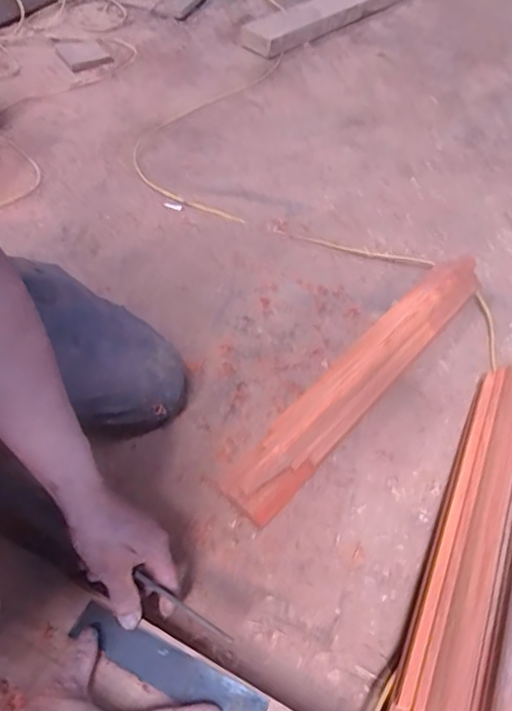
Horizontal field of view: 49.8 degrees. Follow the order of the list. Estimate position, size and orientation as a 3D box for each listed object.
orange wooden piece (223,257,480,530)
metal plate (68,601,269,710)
[{"bbox_3d":[0.154,0.015,0.752,0.084,0.081,0.515,38,59,21],"label":"orange wooden piece"},{"bbox_3d":[-0.084,0.288,0.508,0.193,0.006,0.037,22,52,15],"label":"metal plate"}]

